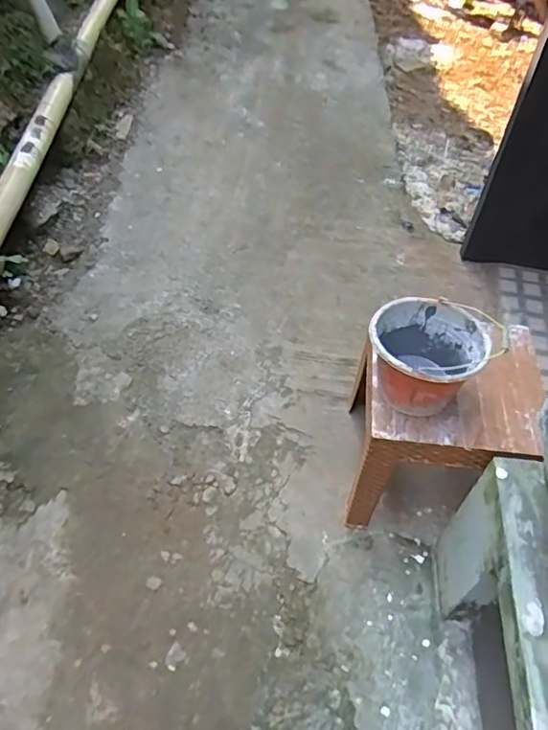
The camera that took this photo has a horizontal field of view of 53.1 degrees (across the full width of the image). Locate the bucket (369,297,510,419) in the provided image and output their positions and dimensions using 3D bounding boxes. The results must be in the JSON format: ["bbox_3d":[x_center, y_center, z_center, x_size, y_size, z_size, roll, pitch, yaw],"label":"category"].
[{"bbox_3d":[0.379,-0.014,1.397,0.270,0.208,0.267,1,52,-1],"label":"bucket"}]

